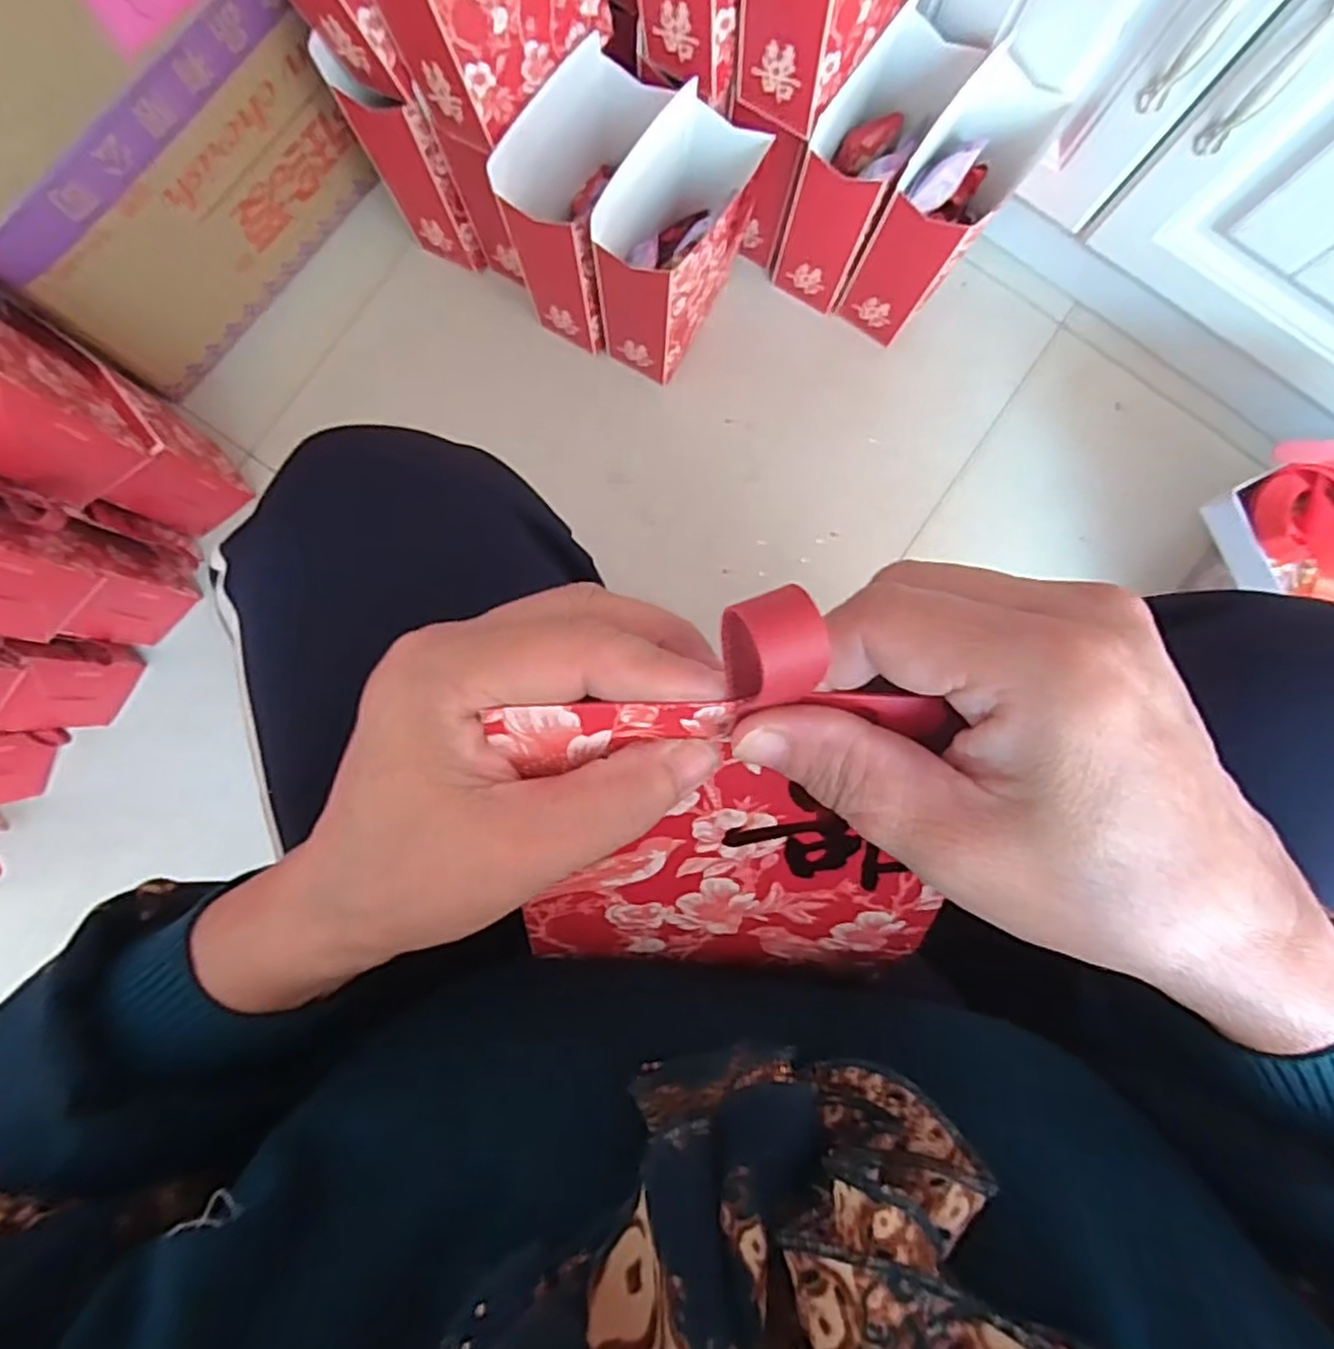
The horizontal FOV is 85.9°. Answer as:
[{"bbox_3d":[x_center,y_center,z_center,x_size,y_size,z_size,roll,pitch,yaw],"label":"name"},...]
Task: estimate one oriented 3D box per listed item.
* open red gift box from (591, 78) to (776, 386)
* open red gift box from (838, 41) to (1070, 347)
[{"bbox_3d":[0.013,-0.377,0.628,0.076,0.191,0.162,34,88,1],"label":"open red gift box"},{"bbox_3d":[0.249,-0.415,0.656,0.088,0.176,0.153,33,88,1],"label":"open red gift box"}]

